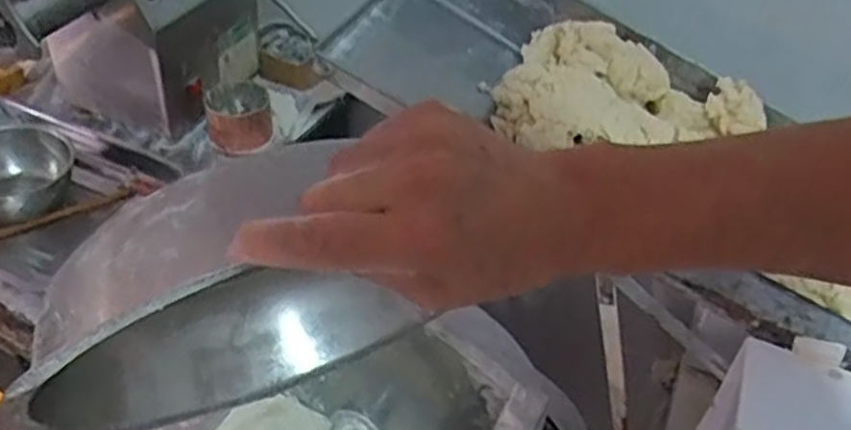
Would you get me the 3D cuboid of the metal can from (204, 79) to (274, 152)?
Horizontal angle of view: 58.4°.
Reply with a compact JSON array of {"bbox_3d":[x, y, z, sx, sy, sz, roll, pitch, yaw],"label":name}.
[{"bbox_3d":[-0.289,-0.155,1.182,0.099,0.064,0.110,-4,42,-12],"label":"metal can"}]

